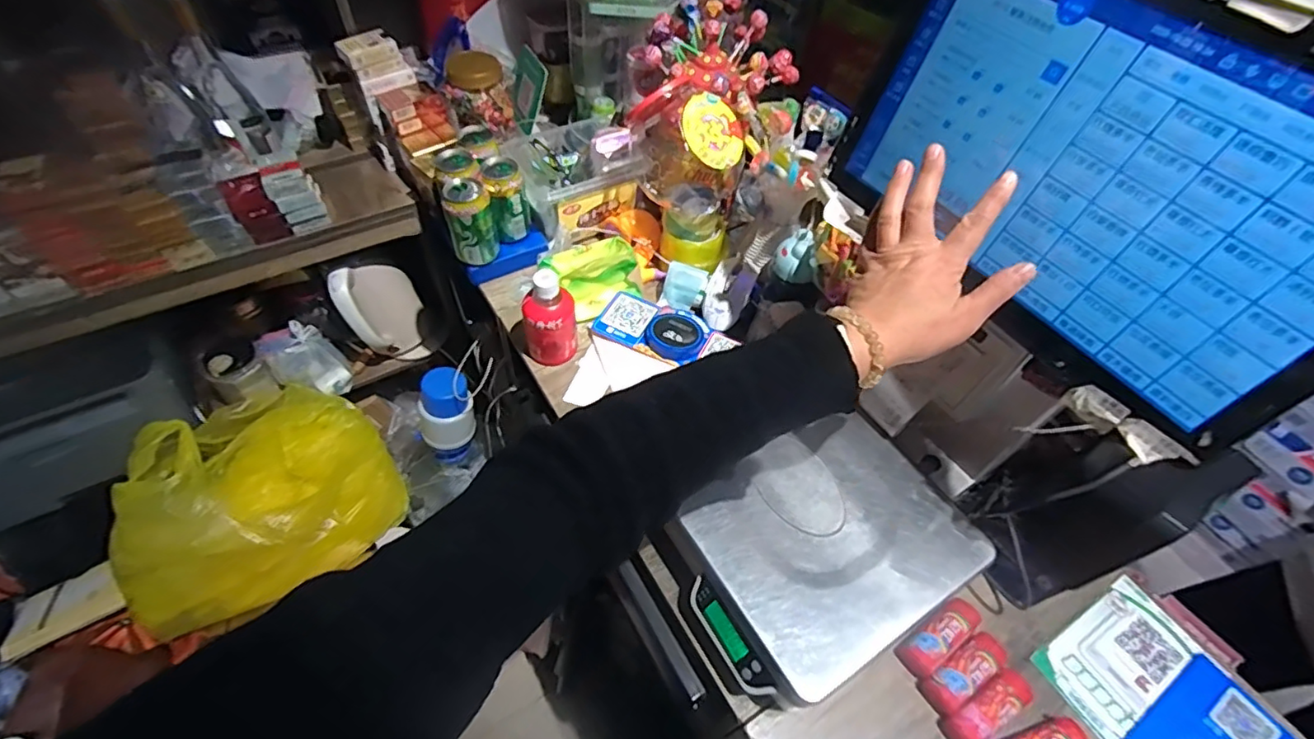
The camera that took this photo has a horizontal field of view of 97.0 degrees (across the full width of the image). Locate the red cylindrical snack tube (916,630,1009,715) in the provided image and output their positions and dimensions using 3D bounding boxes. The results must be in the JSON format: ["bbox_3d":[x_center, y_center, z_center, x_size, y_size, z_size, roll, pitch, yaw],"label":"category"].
[{"bbox_3d":[0.311,0.304,0.589,0.099,0.026,0.035,-25,58,-21],"label":"red cylindrical snack tube"}]

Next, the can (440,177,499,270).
[{"bbox_3d":[-0.268,-0.213,0.843,0.064,0.114,0.069,2,53,-2],"label":"can"}]

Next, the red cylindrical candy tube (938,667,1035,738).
[{"bbox_3d":[0.323,0.332,0.569,0.093,0.029,0.035,-25,58,-21],"label":"red cylindrical candy tube"}]

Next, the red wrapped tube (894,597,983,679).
[{"bbox_3d":[0.294,0.278,0.606,0.096,0.030,0.036,-28,59,-23],"label":"red wrapped tube"}]

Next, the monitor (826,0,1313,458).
[{"bbox_3d":[0.300,-0.141,0.415,0.056,0.213,0.371,-24,58,-21],"label":"monitor"}]

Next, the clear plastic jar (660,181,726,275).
[{"bbox_3d":[0.057,-0.212,0.876,0.103,0.095,0.098,2,53,-2],"label":"clear plastic jar"}]

